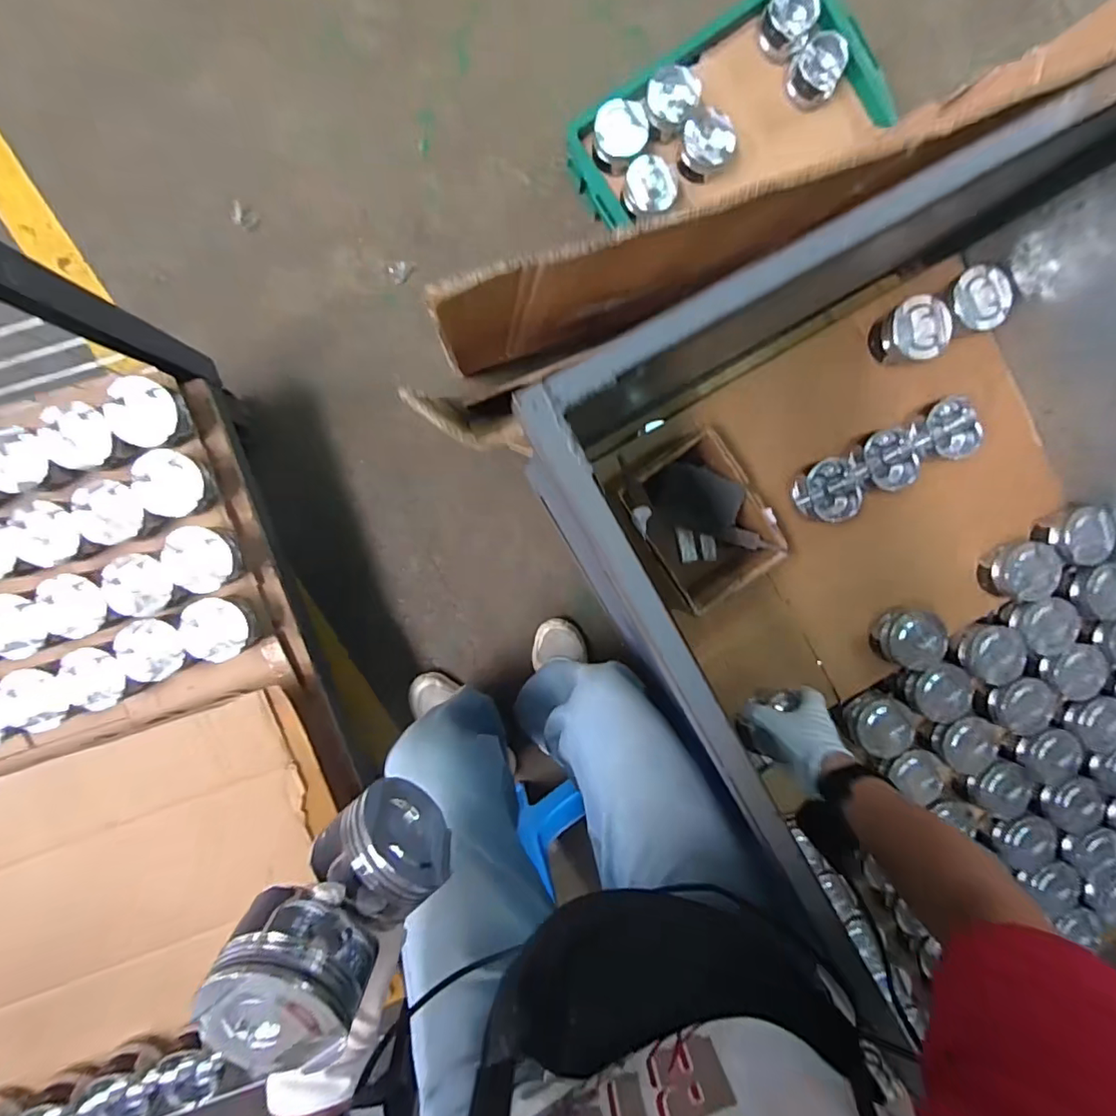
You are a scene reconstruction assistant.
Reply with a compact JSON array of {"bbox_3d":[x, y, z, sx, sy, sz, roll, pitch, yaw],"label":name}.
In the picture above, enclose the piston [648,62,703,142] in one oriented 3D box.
[{"bbox_3d":[0.179,-0.739,0.871,0.078,0.057,0.085,-1,97,-4],"label":"piston"}]

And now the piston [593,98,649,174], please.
[{"bbox_3d":[0.099,-0.683,0.862,0.085,0.050,0.096,39,93,-8],"label":"piston"}]

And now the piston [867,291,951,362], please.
[{"bbox_3d":[0.487,-0.315,0.736,0.089,0.041,0.081,-1,97,-4],"label":"piston"}]

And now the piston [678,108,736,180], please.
[{"bbox_3d":[0.246,-0.683,0.873,0.086,0.065,0.096,40,92,-8],"label":"piston"}]

